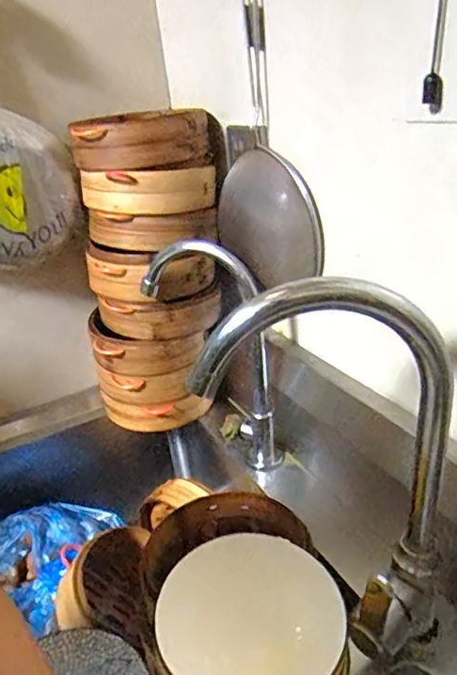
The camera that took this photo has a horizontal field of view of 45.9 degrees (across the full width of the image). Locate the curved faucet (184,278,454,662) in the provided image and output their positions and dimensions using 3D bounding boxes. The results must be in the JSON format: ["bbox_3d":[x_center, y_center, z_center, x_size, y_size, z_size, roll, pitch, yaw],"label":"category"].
[{"bbox_3d":[0.076,0.102,0.426,0.172,0.299,0.104,13,34,34],"label":"curved faucet"}]

